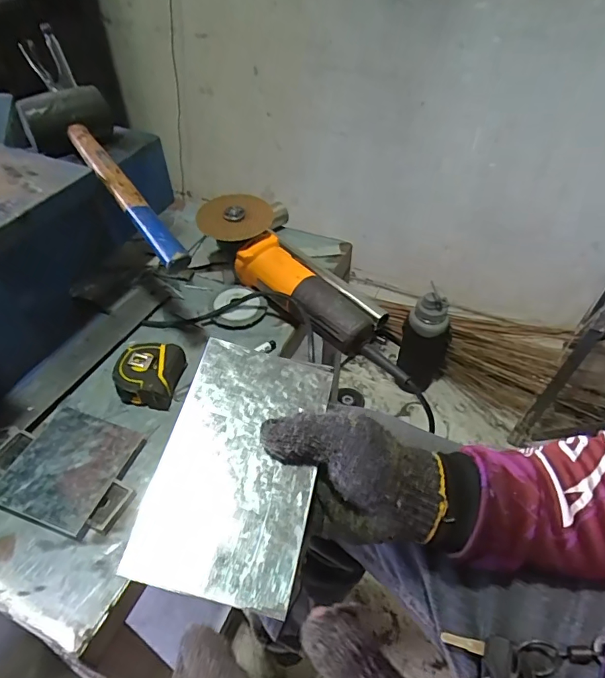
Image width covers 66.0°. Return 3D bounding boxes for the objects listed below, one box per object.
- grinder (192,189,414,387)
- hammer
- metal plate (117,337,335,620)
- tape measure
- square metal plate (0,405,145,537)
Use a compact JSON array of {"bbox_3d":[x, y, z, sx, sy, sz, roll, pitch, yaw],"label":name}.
[{"bbox_3d":[-0.003,-0.065,0.607,0.100,0.075,0.350,-33,68,-32],"label":"grinder"},{"bbox_3d":[-0.216,-0.189,0.535,0.102,0.058,0.303,-30,67,-30],"label":"hammer"},{"bbox_3d":[-0.041,0.080,0.313,0.100,0.005,0.166,15,57,0],"label":"metal plate"},{"bbox_3d":[-0.174,0.039,0.535,0.068,0.034,0.069,6,46,6],"label":"tape measure"},{"bbox_3d":[-0.229,0.123,0.459,0.097,0.009,0.111,13,47,12],"label":"square metal plate"}]

